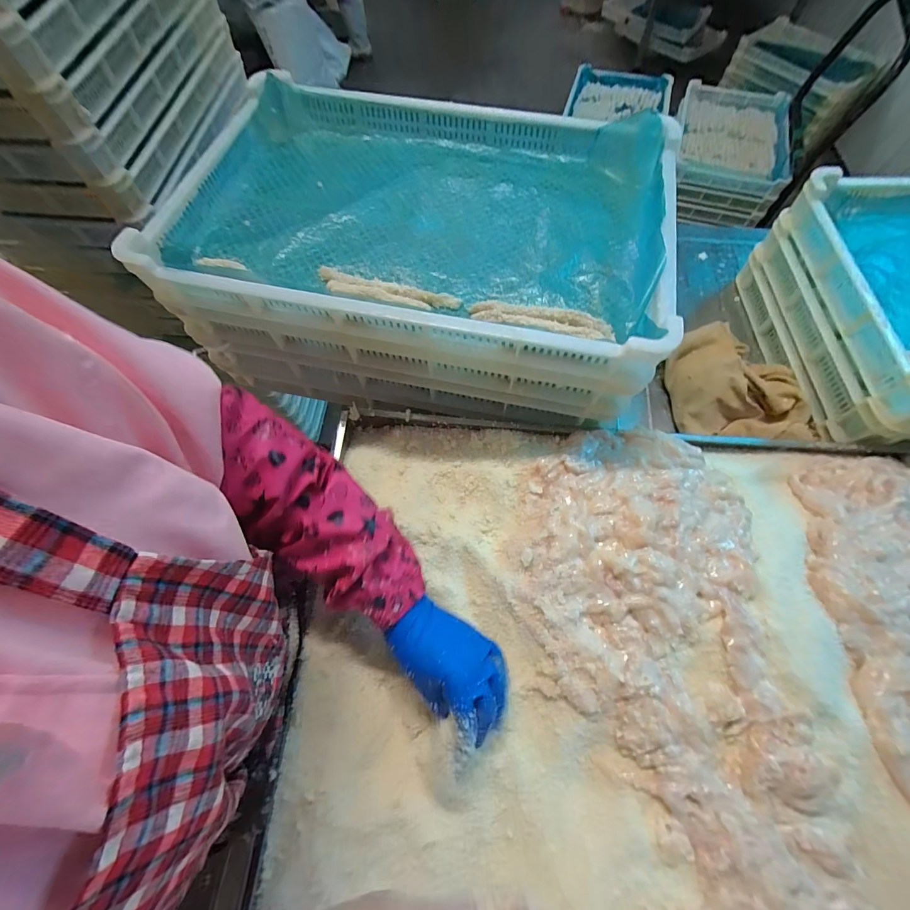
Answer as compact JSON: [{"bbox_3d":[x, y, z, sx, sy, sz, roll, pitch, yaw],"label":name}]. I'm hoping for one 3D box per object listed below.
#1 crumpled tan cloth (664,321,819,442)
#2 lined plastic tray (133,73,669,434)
[{"bbox_3d":[0.407,-0.100,0.562,0.163,0.067,0.186,3,67,2],"label":"crumpled tan cloth"},{"bbox_3d":[-0.047,-0.279,0.537,0.574,0.165,0.387,11,68,5],"label":"lined plastic tray"}]

